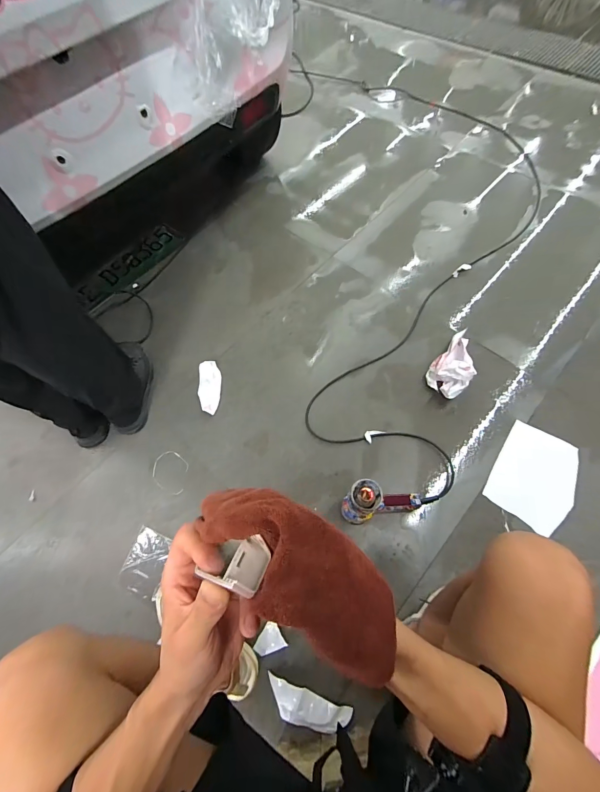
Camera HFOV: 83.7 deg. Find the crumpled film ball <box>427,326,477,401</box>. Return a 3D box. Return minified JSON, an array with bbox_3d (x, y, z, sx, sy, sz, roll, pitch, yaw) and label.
[{"bbox_3d":[0.433,-0.086,0.939,0.106,0.077,0.197,33,72,16],"label":"crumpled film ball"}]

